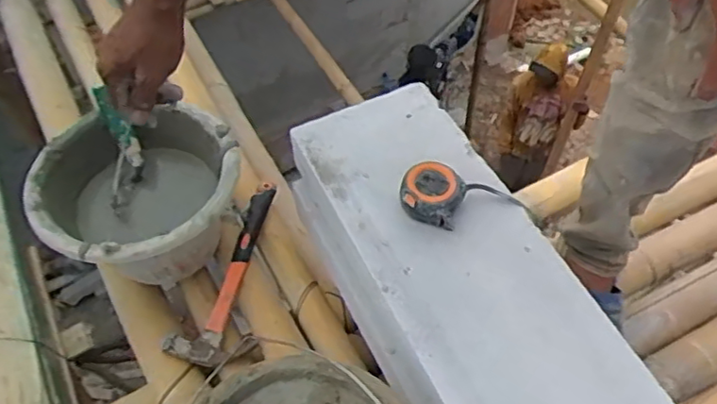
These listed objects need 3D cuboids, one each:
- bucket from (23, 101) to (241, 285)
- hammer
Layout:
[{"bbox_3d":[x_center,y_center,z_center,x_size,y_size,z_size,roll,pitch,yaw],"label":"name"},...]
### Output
[{"bbox_3d":[-0.279,0.000,0.846,0.252,0.178,0.249,-1,56,1],"label":"bucket"},{"bbox_3d":[-0.176,0.092,0.871,0.091,0.038,0.275,9,57,8],"label":"hammer"}]

